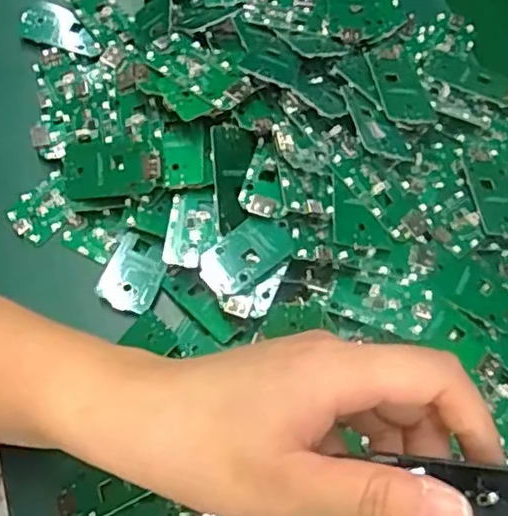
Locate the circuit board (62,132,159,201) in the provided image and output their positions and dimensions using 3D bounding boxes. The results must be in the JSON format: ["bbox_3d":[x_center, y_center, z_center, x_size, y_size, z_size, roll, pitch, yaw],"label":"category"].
[{"bbox_3d":[-0.082,-0.053,0.371,0.062,0.008,0.035,-5,81,19],"label":"circuit board"}]

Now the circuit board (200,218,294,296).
[{"bbox_3d":[-0.004,-0.002,0.346,0.052,0.007,0.030,-34,73,-12],"label":"circuit board"}]

